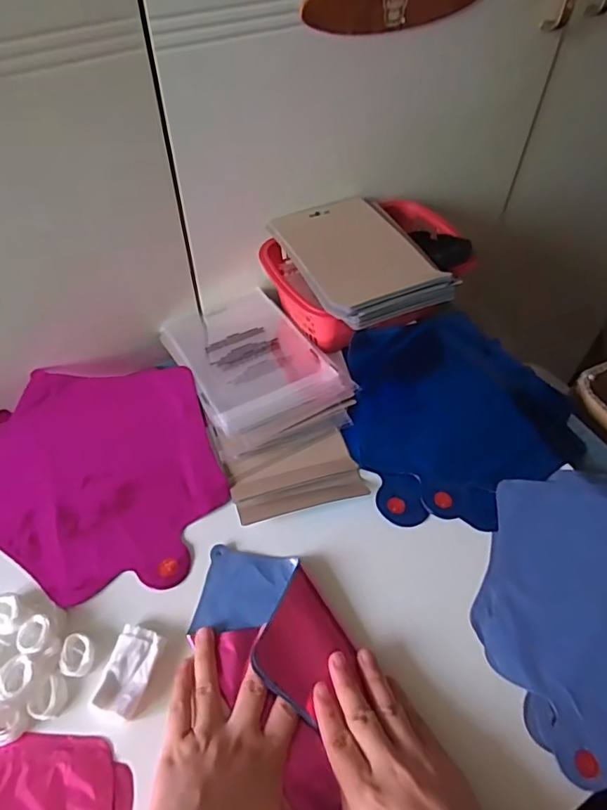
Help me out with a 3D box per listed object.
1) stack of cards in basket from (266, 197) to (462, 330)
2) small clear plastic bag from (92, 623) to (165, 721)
[{"bbox_3d":[0.055,-0.153,0.541,0.126,0.024,0.183,-19,54,-15],"label":"stack of cards in basket"},{"bbox_3d":[-0.121,0.186,0.377,0.030,0.015,0.057,8,52,6],"label":"small clear plastic bag"}]

